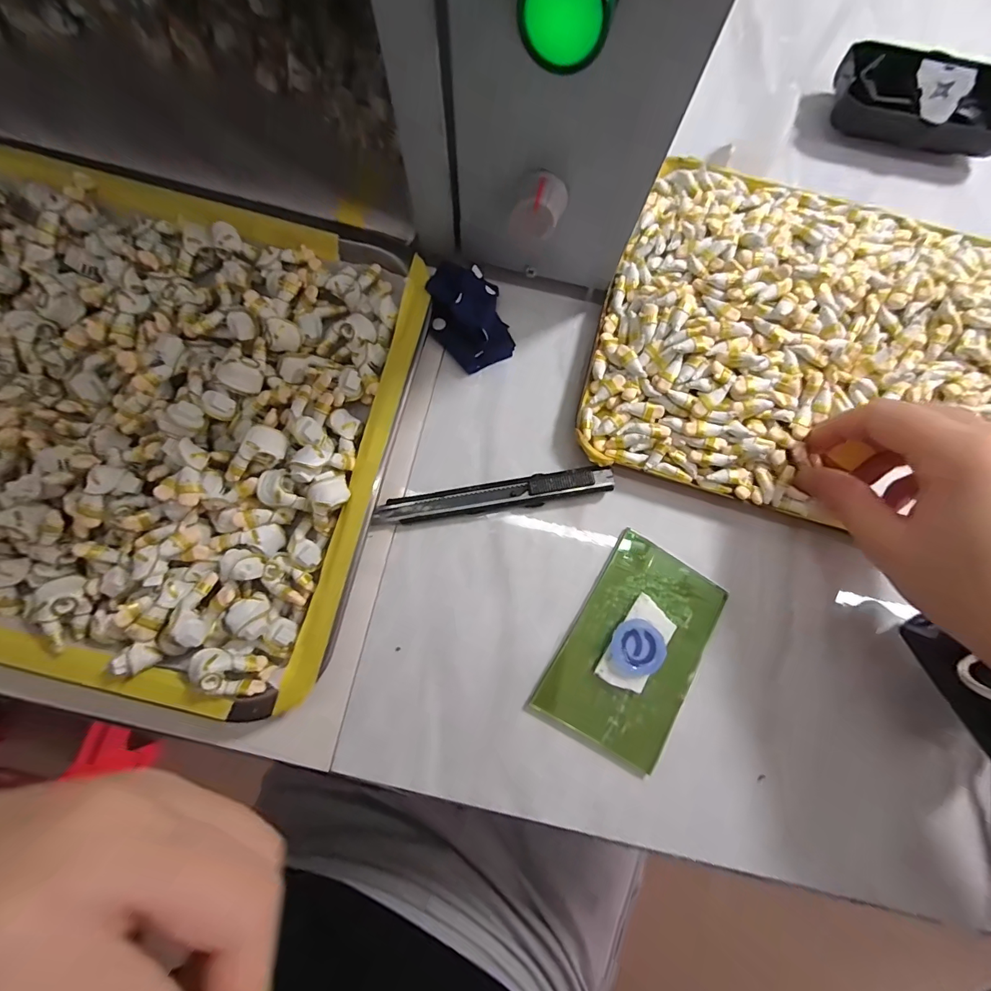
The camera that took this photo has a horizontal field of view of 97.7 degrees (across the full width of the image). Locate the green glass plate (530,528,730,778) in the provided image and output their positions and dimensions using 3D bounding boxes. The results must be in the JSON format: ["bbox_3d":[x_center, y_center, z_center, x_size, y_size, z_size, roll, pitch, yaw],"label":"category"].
[{"bbox_3d":[0.073,0.079,0.225,0.065,0.008,0.104,30,81,6],"label":"green glass plate"}]

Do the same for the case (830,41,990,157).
[{"bbox_3d":[0.269,-0.247,0.276,0.109,0.030,0.044,15,80,3],"label":"case"}]

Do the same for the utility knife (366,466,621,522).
[{"bbox_3d":[0.000,0.001,0.237,0.128,0.010,0.015,-9,79,-2],"label":"utility knife"}]

